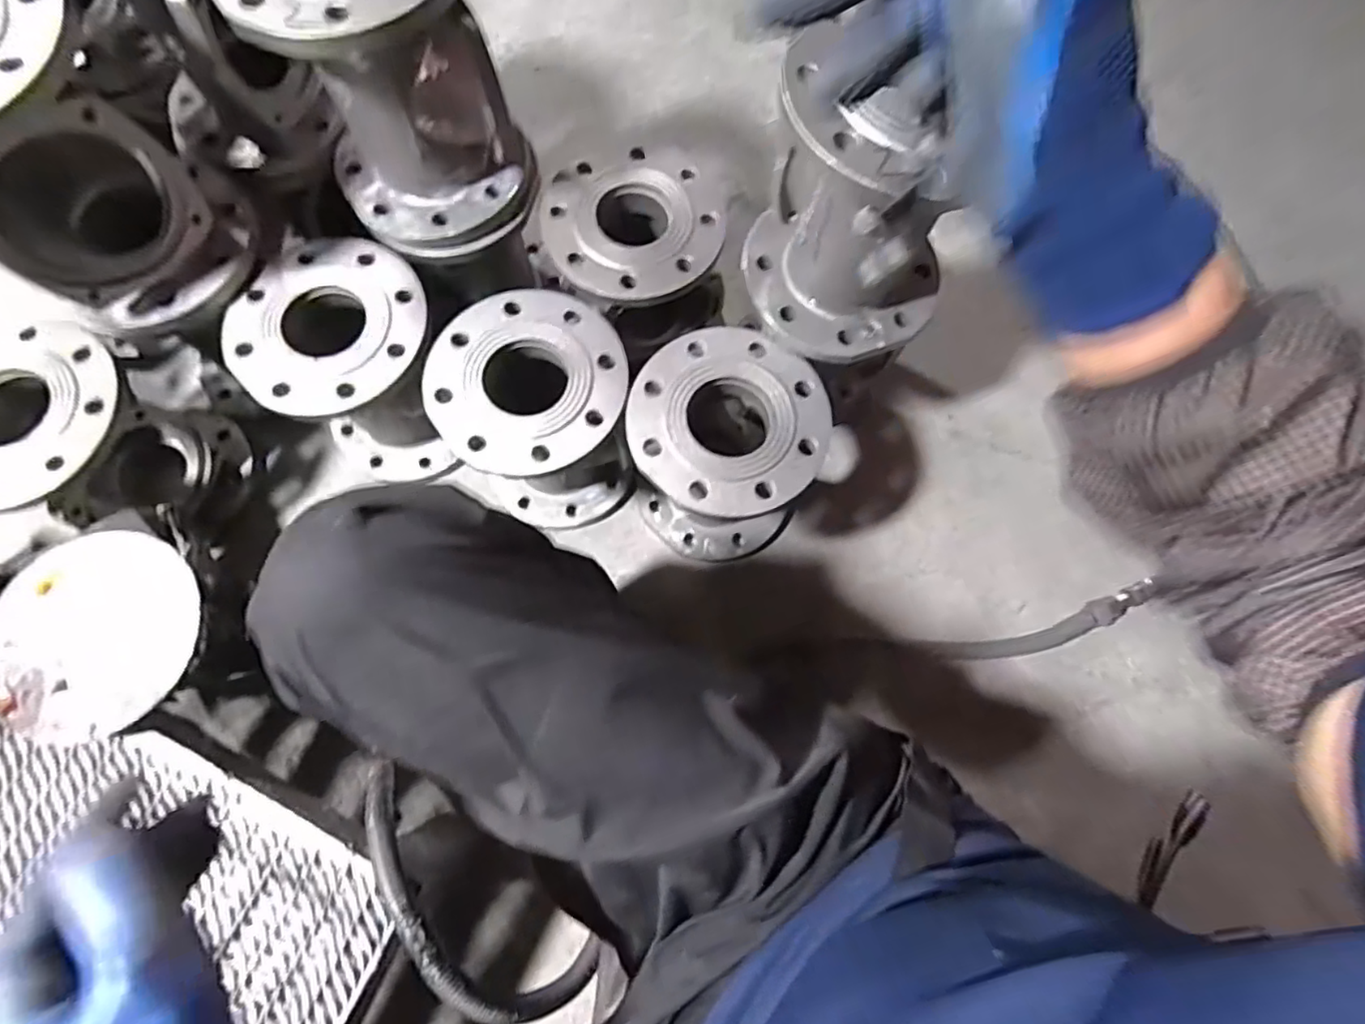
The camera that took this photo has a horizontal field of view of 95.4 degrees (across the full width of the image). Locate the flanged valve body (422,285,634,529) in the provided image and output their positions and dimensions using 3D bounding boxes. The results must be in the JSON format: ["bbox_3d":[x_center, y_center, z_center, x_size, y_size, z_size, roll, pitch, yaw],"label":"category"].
[{"bbox_3d":[-0.153,-0.104,0.713,0.188,0.224,0.190,0,74,0],"label":"flanged valve body"}]

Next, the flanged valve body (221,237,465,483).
[{"bbox_3d":[-0.354,-0.161,0.720,0.187,0.219,0.198,0,74,0],"label":"flanged valve body"}]

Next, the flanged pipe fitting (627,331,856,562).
[{"bbox_3d":[0.045,-0.062,0.715,0.196,0.235,0.193,0,74,0],"label":"flanged pipe fitting"}]

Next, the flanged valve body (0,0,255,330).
[{"bbox_3d":[-0.519,-0.295,0.522,0.174,0.235,0.177,41,78,11],"label":"flanged valve body"}]

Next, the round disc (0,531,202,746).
[{"bbox_3d":[-0.488,0.099,0.515,0.159,0.010,0.167,2,74,-6],"label":"round disc"}]

